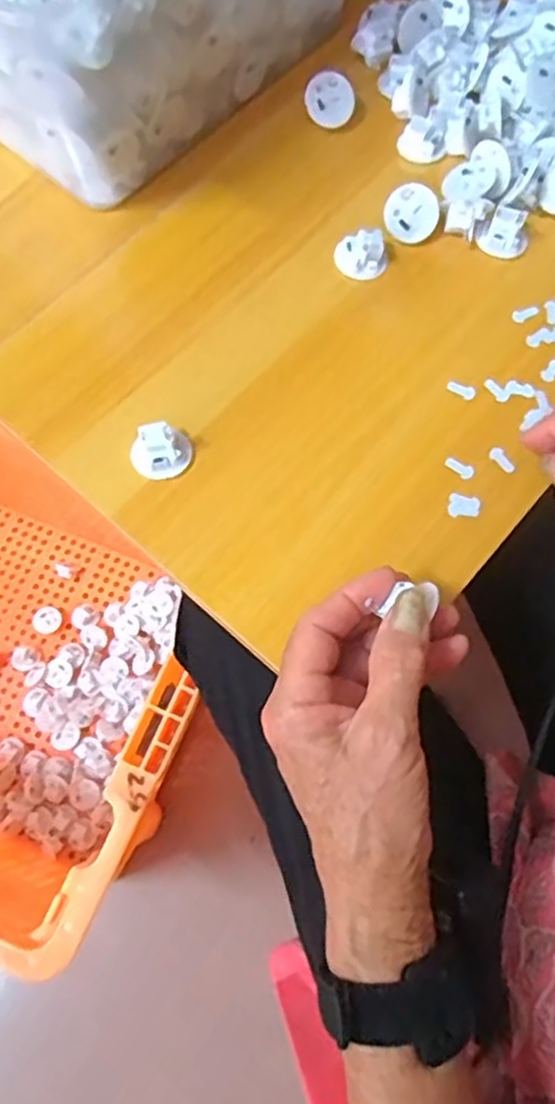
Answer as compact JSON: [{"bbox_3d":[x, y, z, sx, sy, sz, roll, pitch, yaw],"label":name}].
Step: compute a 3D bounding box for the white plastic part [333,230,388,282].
[{"bbox_3d":[0.052,-0.184,0.437,0.031,0.015,0.025,9,71,3],"label":"white plastic part"}]

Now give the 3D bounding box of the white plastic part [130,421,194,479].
[{"bbox_3d":[-0.064,-0.055,0.387,0.030,0.014,0.028,0,71,0],"label":"white plastic part"}]

